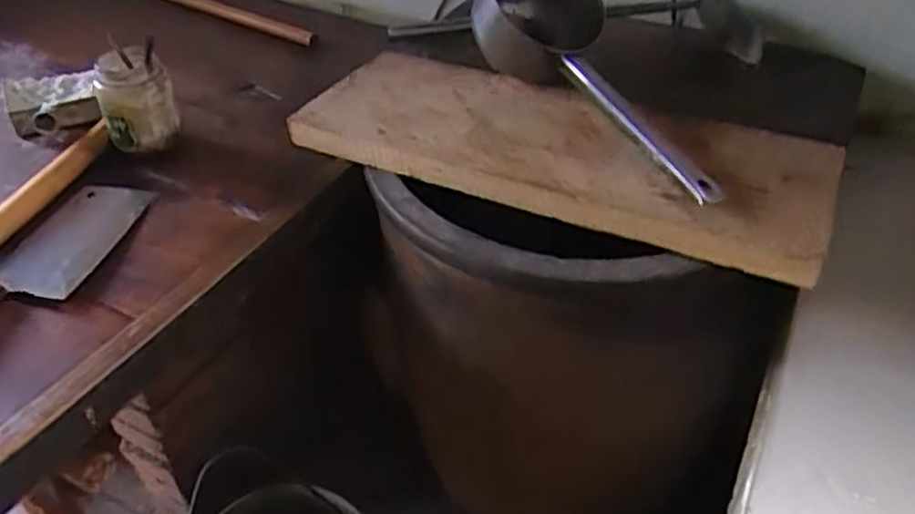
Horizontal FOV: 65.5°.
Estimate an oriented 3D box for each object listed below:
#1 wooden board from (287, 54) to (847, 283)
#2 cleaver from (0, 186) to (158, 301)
[{"bbox_3d":[0.099,-0.123,0.745,0.547,0.041,0.197,18,49,21],"label":"wooden board"},{"bbox_3d":[-0.416,0.010,0.712,0.085,0.028,0.303,7,38,5],"label":"cleaver"}]

